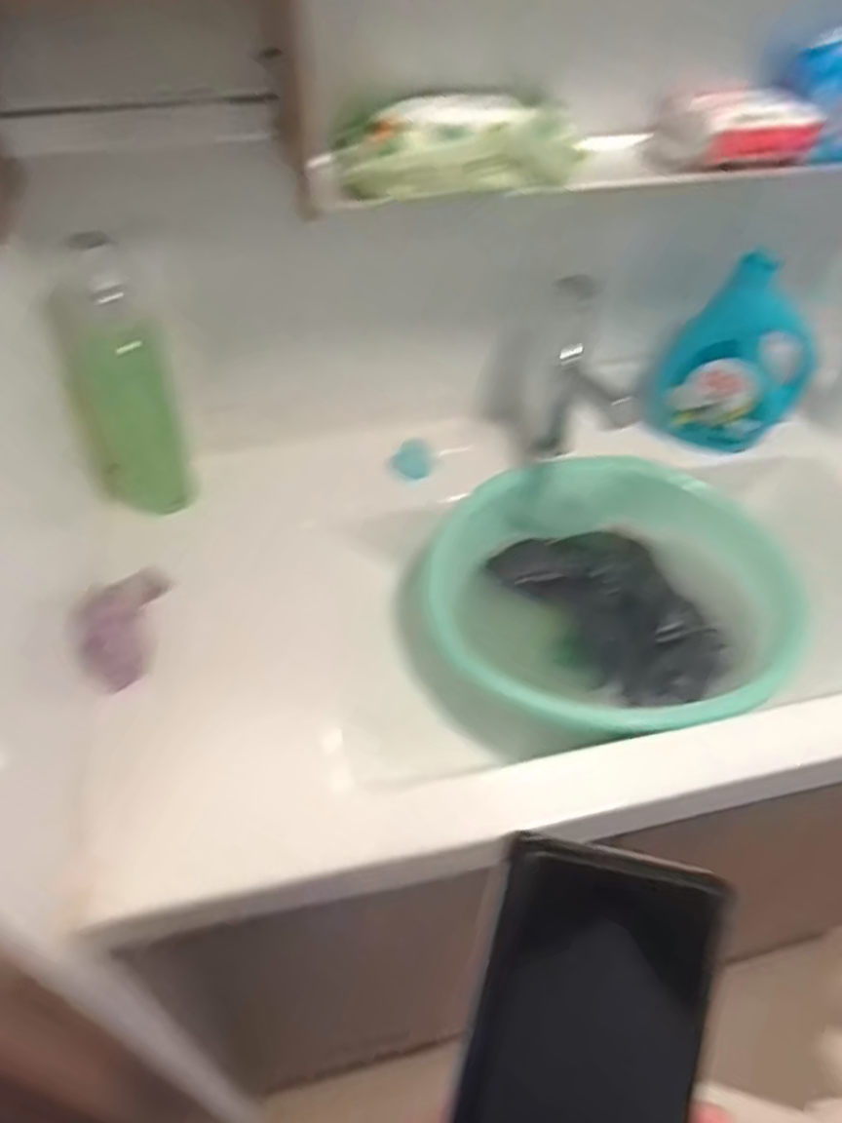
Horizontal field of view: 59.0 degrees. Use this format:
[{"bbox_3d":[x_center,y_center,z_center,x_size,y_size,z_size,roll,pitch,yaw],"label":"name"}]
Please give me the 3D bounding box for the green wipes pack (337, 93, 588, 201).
[{"bbox_3d":[0.034,-0.343,0.616,0.201,0.054,0.079,-11,48,-11],"label":"green wipes pack"}]

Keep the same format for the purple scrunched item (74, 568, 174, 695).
[{"bbox_3d":[-0.274,0.056,0.671,0.069,0.019,0.128,29,43,-28],"label":"purple scrunched item"}]

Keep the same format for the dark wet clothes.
[{"bbox_3d":[0.210,0.067,0.831,0.132,0.095,0.257,-26,53,-24],"label":"dark wet clothes"}]

